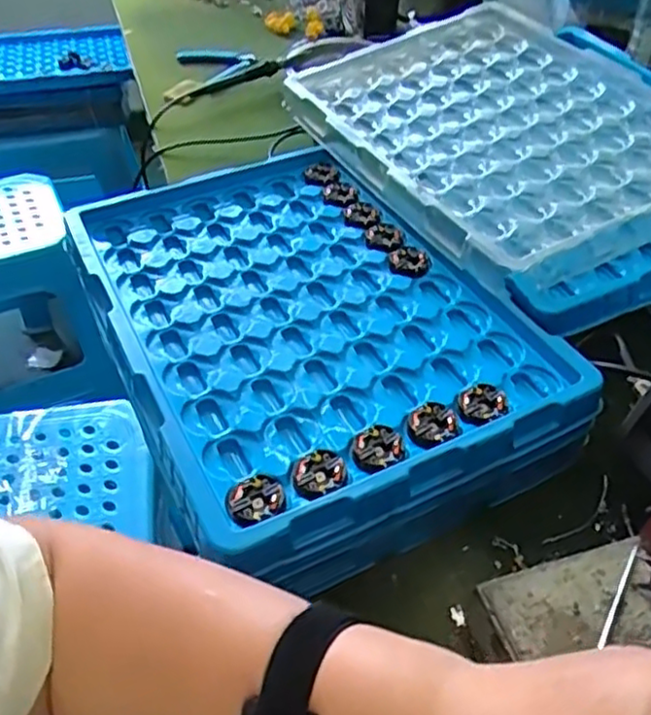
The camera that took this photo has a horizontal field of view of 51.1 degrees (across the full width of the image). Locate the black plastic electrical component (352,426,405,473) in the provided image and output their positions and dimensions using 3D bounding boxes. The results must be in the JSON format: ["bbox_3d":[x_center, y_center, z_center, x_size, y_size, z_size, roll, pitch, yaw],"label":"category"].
[{"bbox_3d":[0.032,0.056,0.412,0.028,0.007,0.033,26,51,25],"label":"black plastic electrical component"}]

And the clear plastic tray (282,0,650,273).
[{"bbox_3d":[0.155,-0.218,0.623,0.271,0.022,0.356,-24,51,-14],"label":"clear plastic tray"}]

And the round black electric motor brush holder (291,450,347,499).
[{"bbox_3d":[-0.004,0.068,0.400,0.032,0.007,0.029,-15,46,-13],"label":"round black electric motor brush holder"}]

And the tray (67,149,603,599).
[{"bbox_3d":[-0.025,-0.026,0.524,0.265,0.066,0.374,-22,48,-19],"label":"tray"}]

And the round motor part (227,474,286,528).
[{"bbox_3d":[-0.039,0.081,0.386,0.032,0.007,0.030,-1,45,1],"label":"round motor part"}]

